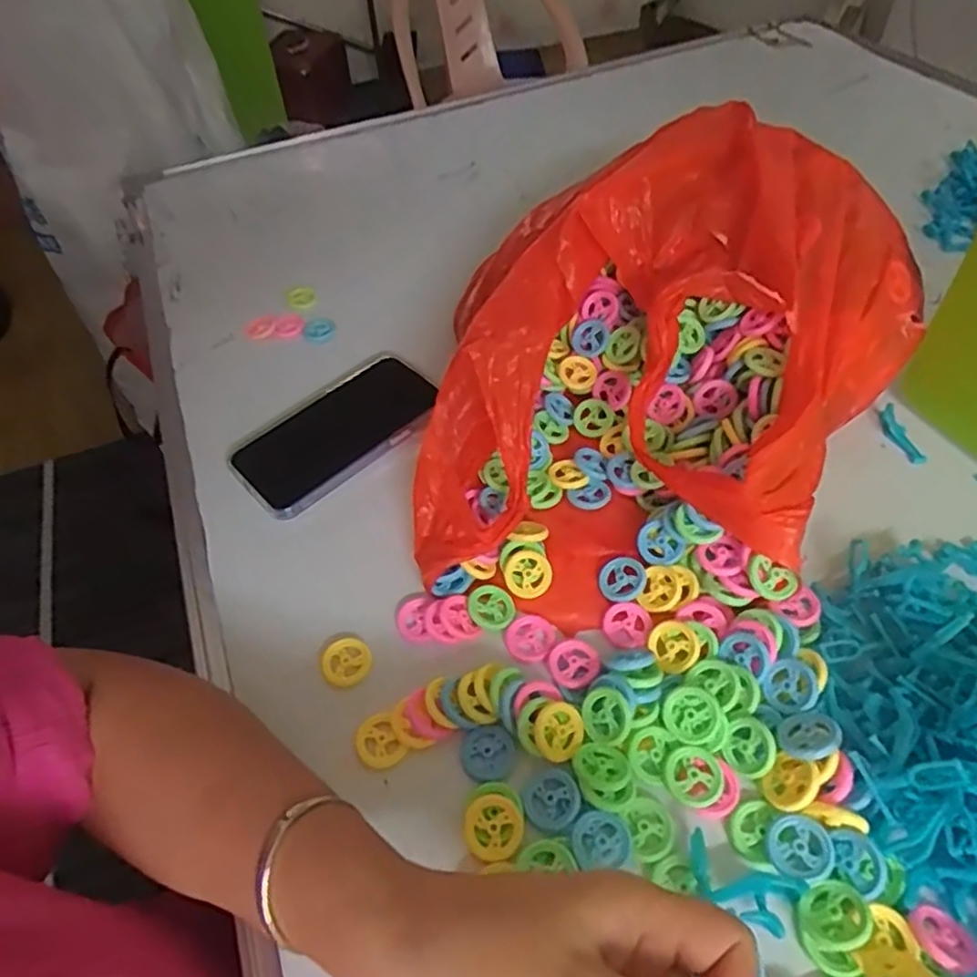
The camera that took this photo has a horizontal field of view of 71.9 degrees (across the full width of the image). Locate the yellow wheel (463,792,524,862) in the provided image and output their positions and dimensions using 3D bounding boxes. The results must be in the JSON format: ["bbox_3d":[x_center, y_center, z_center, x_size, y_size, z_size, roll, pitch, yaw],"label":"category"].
[{"bbox_3d":[0.003,0.171,0.340,0.030,0.004,0.030,1,67,-2],"label":"yellow wheel"}]

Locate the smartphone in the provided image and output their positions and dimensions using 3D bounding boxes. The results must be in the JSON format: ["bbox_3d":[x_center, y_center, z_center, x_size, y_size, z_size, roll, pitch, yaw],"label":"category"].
[{"bbox_3d":[-0.117,-0.046,0.519,0.156,0.012,0.092,-39,61,-16],"label":"smartphone"}]

